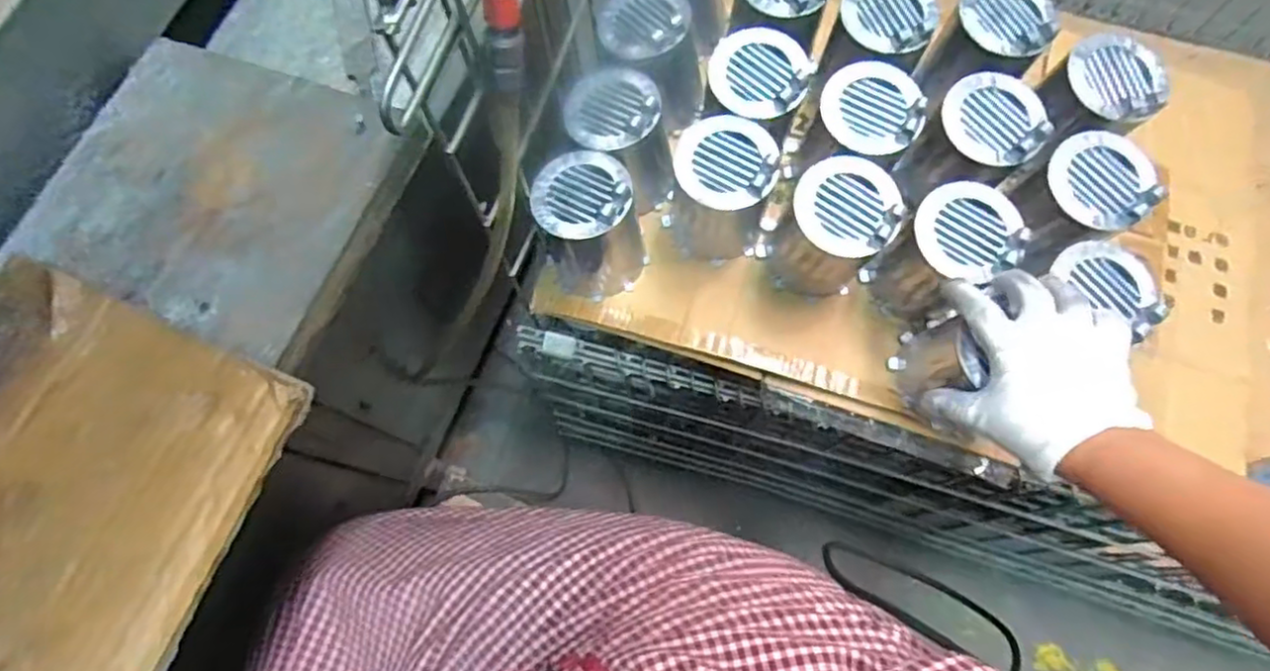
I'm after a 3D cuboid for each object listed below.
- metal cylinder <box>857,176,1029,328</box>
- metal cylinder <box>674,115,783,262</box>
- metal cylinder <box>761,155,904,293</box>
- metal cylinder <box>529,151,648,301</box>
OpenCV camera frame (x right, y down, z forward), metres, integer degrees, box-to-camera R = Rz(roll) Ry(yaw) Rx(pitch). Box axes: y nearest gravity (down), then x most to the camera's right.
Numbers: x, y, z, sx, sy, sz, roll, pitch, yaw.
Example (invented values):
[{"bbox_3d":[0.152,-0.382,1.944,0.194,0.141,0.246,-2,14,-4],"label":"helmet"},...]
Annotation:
[{"bbox_3d":[0.269,-0.069,0.588,0.088,0.116,0.081,0,73,1],"label":"metal cylinder"},{"bbox_3d":[0.078,-0.126,0.601,0.083,0.108,0.091,0,73,1],"label":"metal cylinder"},{"bbox_3d":[0.174,-0.093,0.594,0.081,0.110,0.084,0,73,1],"label":"metal cylinder"},{"bbox_3d":[-0.042,-0.100,0.608,0.087,0.117,0.100,-25,74,-7],"label":"metal cylinder"}]

